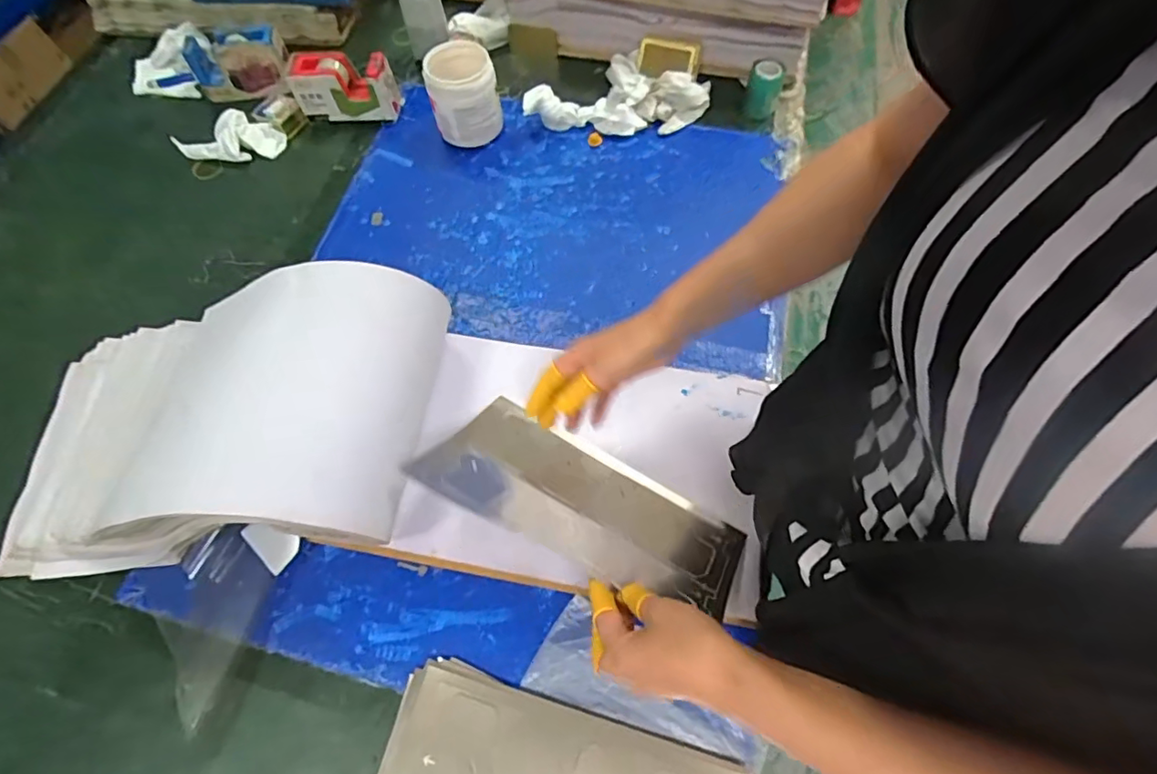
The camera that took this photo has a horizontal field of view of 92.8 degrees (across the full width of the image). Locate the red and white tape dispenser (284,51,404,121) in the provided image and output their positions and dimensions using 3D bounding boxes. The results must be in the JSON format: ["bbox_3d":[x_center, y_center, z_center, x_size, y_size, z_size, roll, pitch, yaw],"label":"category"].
[{"bbox_3d":[-0.348,-0.445,0.825,0.146,0.089,0.046,-5,65,-2],"label":"red and white tape dispenser"}]

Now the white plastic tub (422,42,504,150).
[{"bbox_3d":[-0.165,-0.416,0.794,0.093,0.110,0.082,-14,65,-6],"label":"white plastic tub"}]

